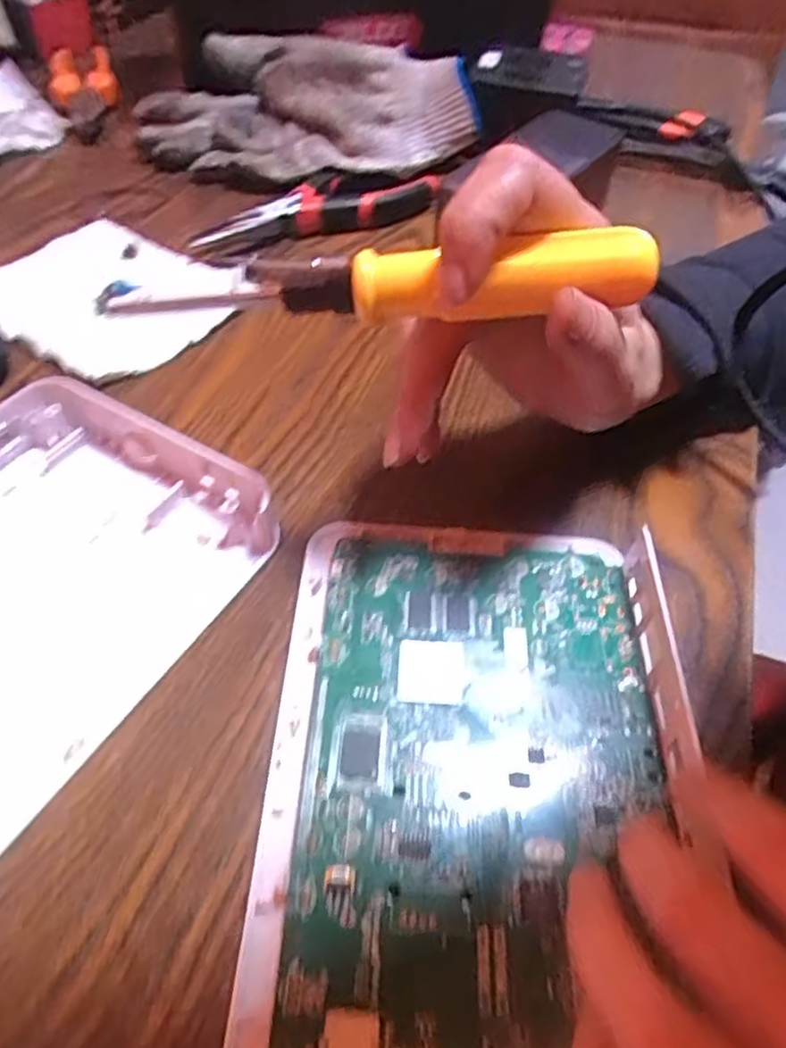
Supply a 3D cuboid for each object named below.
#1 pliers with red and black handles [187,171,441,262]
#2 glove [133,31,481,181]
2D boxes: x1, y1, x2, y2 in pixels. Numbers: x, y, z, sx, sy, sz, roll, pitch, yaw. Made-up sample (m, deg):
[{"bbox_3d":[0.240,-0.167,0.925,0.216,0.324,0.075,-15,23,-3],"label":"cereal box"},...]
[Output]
[{"bbox_3d":[-0.042,-0.195,0.417,0.167,0.013,0.049,-31,58,-24],"label":"pliers with red and black handles"},{"bbox_3d":[-0.061,-0.287,0.468,0.228,0.056,0.124,-4,51,-5],"label":"glove"}]

